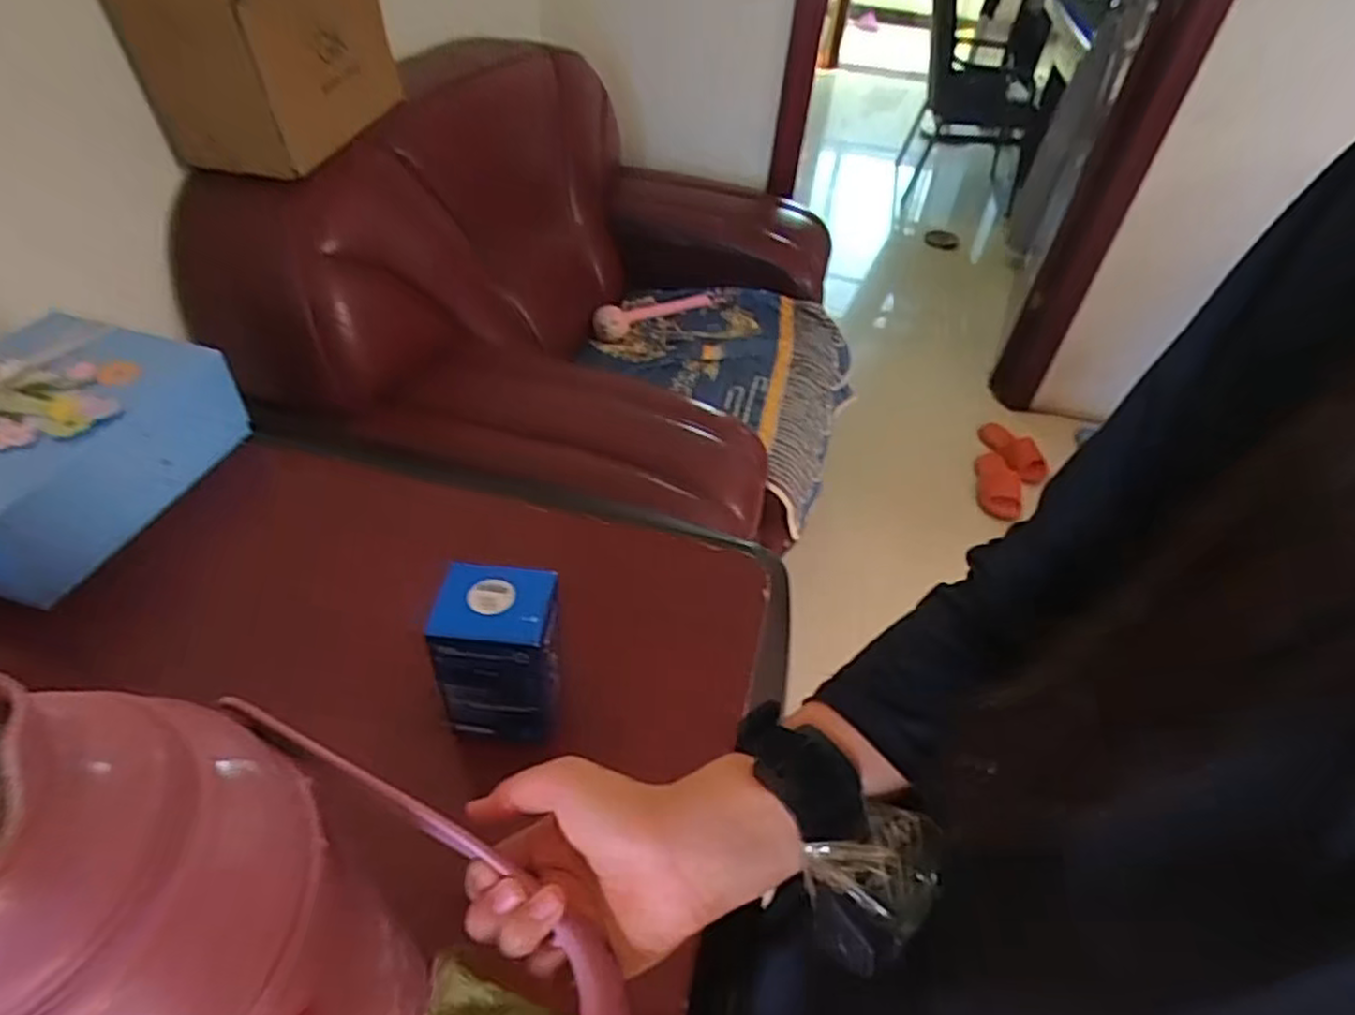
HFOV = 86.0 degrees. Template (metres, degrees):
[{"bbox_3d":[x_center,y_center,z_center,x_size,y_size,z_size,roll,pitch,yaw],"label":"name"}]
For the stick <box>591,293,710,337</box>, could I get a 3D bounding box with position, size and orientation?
[{"bbox_3d":[-0.057,-0.486,1.786,0.299,0.056,0.080,-21,50,-25],"label":"stick"}]

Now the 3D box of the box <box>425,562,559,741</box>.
[{"bbox_3d":[-0.136,0.115,0.566,0.082,0.135,0.066,4,44,-1],"label":"box"}]

